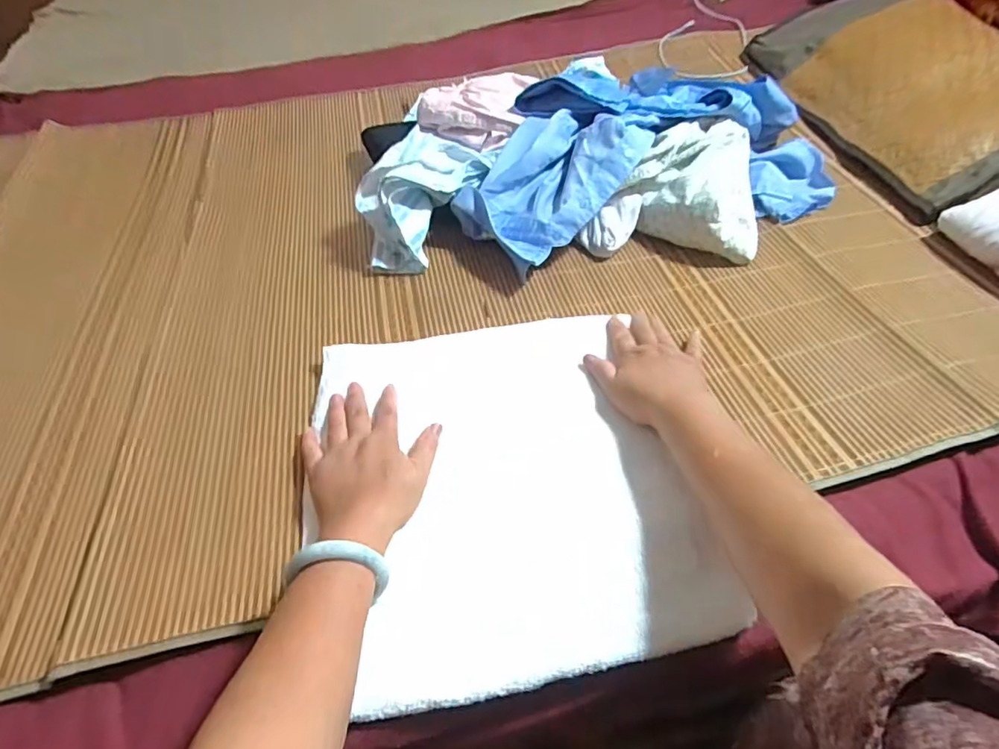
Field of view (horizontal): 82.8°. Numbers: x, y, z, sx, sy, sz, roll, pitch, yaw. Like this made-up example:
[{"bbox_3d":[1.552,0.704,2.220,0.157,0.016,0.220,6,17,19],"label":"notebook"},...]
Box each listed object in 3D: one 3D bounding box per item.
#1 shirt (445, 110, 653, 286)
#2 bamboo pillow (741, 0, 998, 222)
[{"bbox_3d":[0.057,-0.264,0.756,0.227,0.102,0.199,-36,56,-24],"label":"shirt"},{"bbox_3d":[0.640,-0.467,0.894,0.304,0.115,0.570,-12,49,-5],"label":"bamboo pillow"}]

